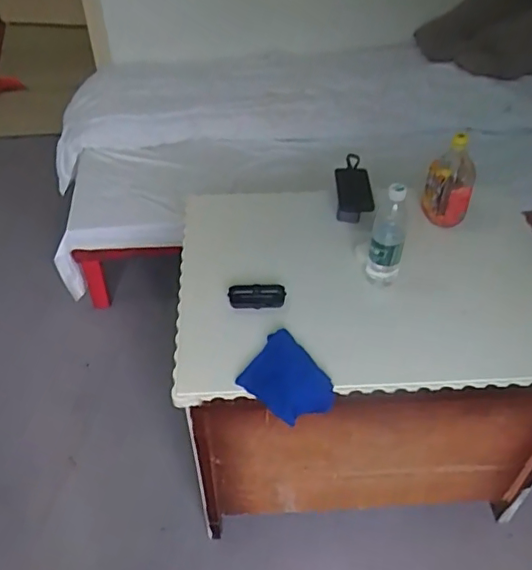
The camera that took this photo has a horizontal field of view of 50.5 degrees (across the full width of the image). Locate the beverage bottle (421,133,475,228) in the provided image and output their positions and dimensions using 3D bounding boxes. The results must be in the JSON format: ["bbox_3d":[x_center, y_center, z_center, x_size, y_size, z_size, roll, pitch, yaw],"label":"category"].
[{"bbox_3d":[0.379,-0.213,1.153,0.094,0.181,0.072,21,49,20],"label":"beverage bottle"}]

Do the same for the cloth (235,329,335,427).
[{"bbox_3d":[0.046,0.170,1.000,0.154,0.022,0.126,34,71,17],"label":"cloth"}]

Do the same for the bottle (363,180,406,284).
[{"bbox_3d":[0.234,-0.094,1.087,0.073,0.230,0.065,7,45,8],"label":"bottle"}]

